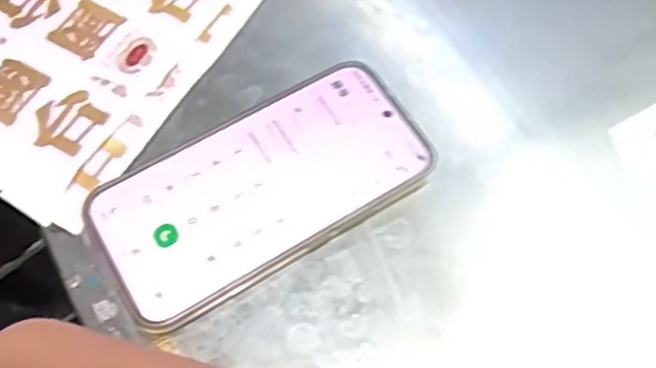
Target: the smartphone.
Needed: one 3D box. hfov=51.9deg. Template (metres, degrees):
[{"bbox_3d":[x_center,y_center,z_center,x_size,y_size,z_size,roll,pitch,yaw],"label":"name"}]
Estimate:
[{"bbox_3d":[-0.030,0.001,0.323,0.156,0.013,0.076,-29,69,-15],"label":"smartphone"}]

